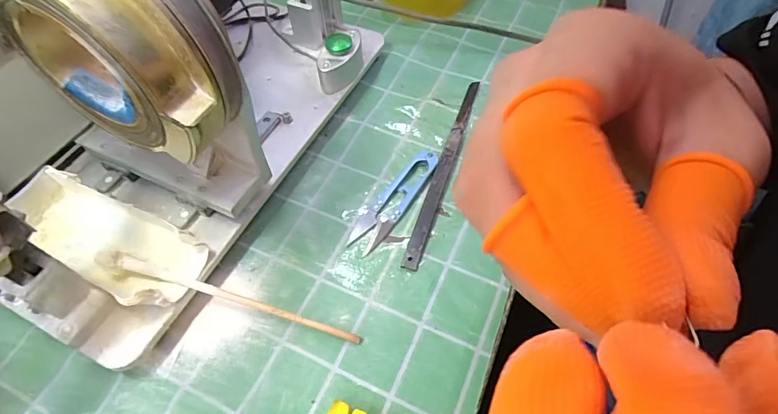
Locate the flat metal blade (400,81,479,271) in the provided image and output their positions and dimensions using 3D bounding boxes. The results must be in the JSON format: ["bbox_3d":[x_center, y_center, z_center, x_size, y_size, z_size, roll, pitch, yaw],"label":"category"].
[{"bbox_3d":[0.046,-0.037,0.351,0.013,0.009,0.197,16,57,12],"label":"flat metal blade"}]

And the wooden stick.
[{"bbox_3d":[-0.093,0.059,0.274,0.157,0.007,0.009,19,57,-1],"label":"wooden stick"}]

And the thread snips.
[{"bbox_3d":[0.006,-0.008,0.332,0.024,0.009,0.101,30,61,20],"label":"thread snips"}]

